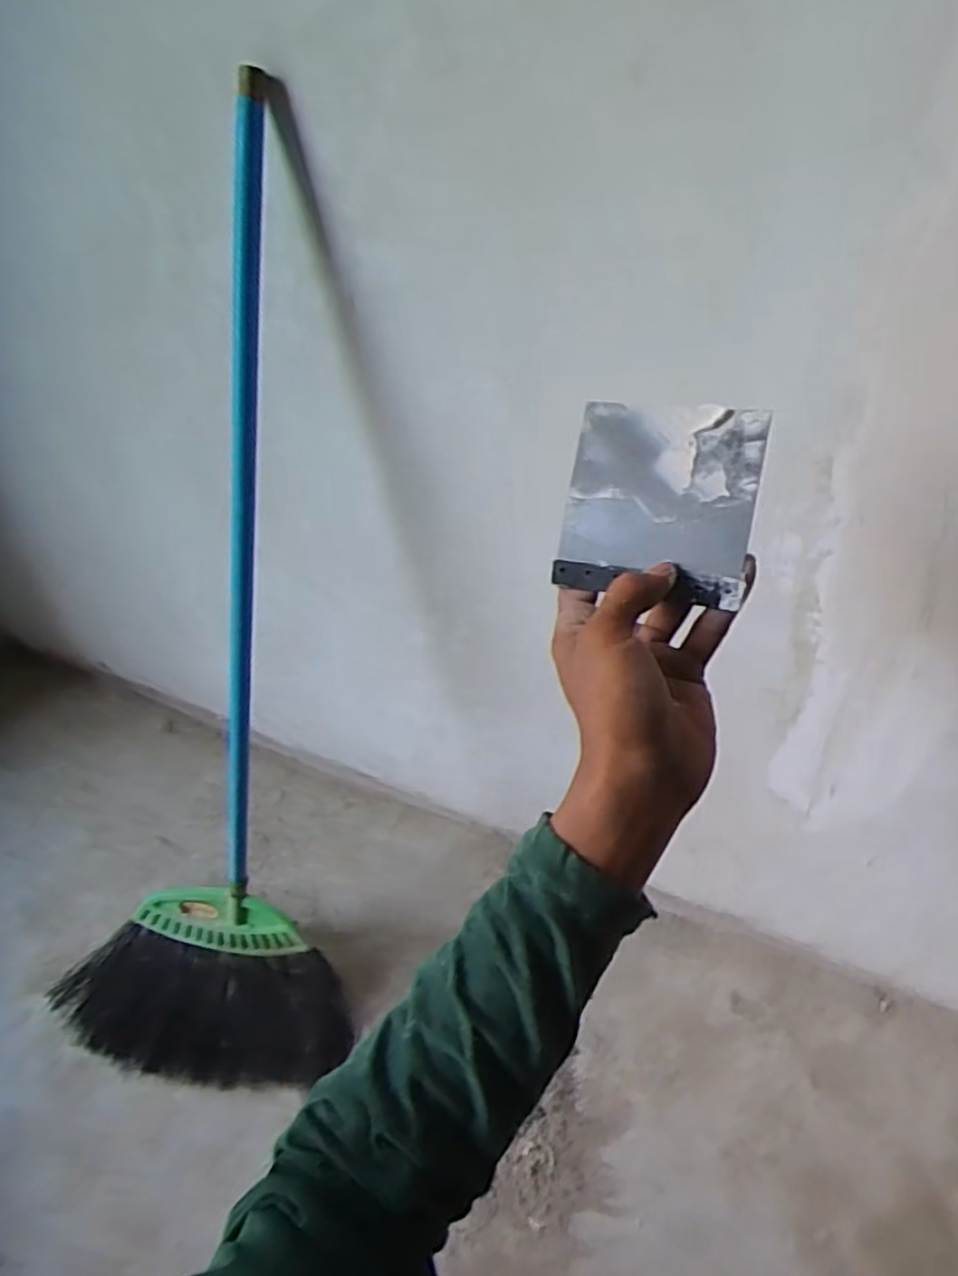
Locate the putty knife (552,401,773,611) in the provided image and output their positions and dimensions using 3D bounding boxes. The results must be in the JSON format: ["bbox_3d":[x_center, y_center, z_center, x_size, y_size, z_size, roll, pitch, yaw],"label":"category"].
[{"bbox_3d":[0.095,-0.074,0.374,0.095,0.101,0.009,10,-1,21],"label":"putty knife"}]

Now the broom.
[{"bbox_3d":[-0.241,0.037,0.655,0.218,0.942,0.133,18,18,24],"label":"broom"}]

